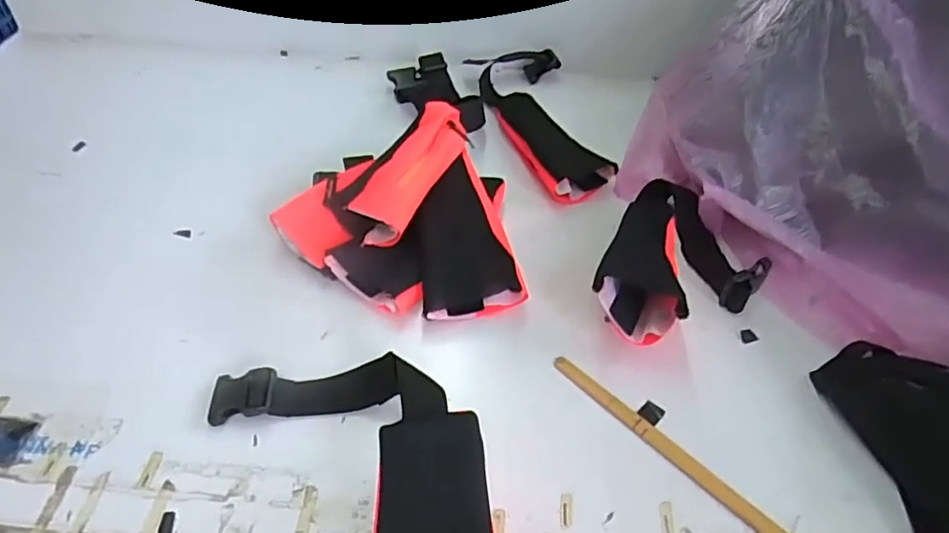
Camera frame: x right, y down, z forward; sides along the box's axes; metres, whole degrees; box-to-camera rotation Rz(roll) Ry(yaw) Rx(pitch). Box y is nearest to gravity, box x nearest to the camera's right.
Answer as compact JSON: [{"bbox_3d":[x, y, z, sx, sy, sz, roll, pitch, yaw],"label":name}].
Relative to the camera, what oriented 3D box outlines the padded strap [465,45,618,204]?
[{"bbox_3d":[0.102,-0.219,0.869,0.143,0.041,0.345,-11,48,-13],"label":"padded strap"}]

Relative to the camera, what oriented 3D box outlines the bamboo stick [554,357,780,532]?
[{"bbox_3d":[0.202,0.185,0.501,0.014,0.008,0.343,-33,57,-29],"label":"bamboo stick"}]

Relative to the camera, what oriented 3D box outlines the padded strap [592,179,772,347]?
[{"bbox_3d":[0.230,-0.006,0.642,0.157,0.076,0.255,21,49,16],"label":"padded strap"}]

